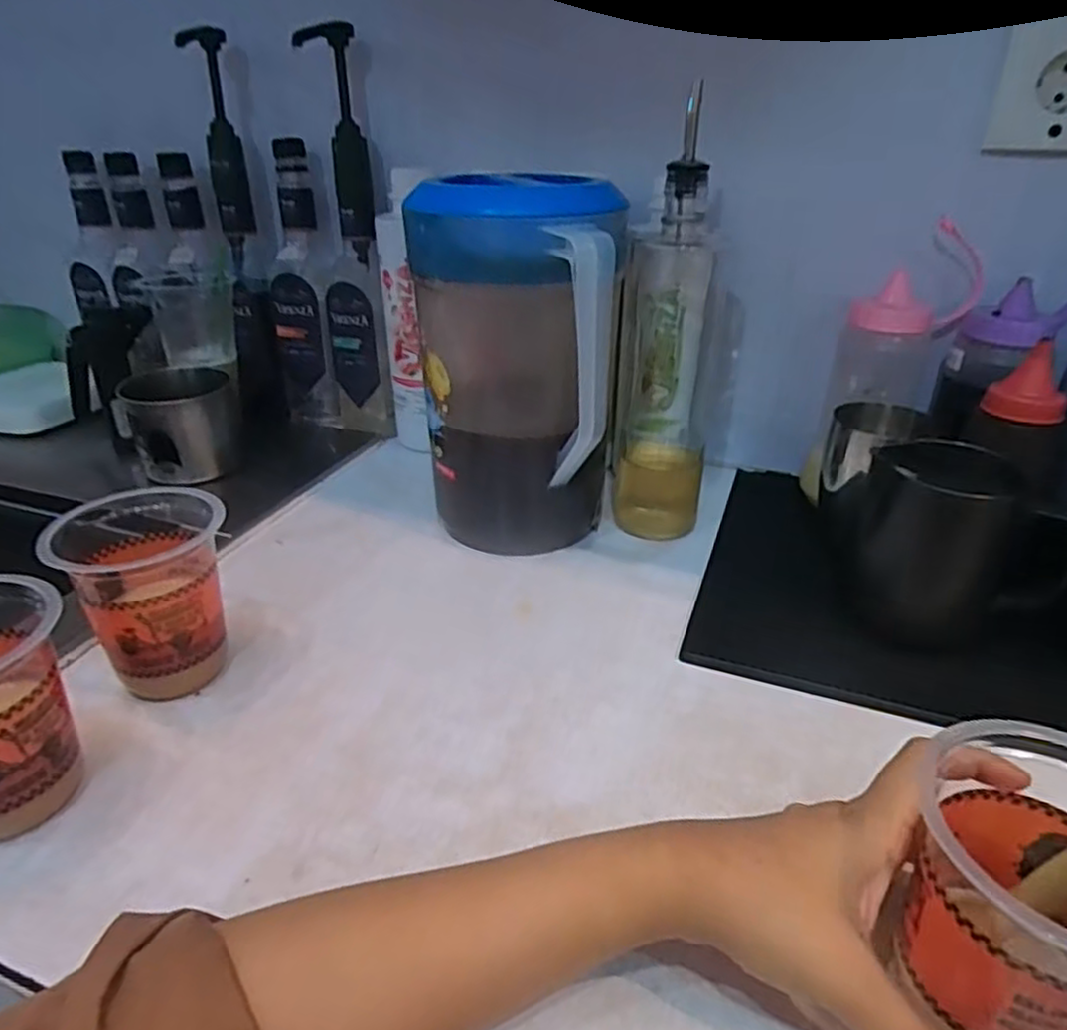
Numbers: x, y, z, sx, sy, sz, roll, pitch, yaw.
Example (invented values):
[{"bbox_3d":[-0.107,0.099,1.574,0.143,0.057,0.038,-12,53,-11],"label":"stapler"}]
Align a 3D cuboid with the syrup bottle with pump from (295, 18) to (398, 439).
[{"bbox_3d":[-0.183,-0.254,0.691,0.067,0.357,0.080,-6,31,-10],"label":"syrup bottle with pump"}]

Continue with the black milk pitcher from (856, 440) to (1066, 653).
[{"bbox_3d":[0.261,0.020,0.446,0.095,0.099,0.073,5,30,10],"label":"black milk pitcher"}]

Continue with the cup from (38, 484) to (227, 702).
[{"bbox_3d":[-0.226,0.047,0.426,0.081,0.108,0.084,0,30,0],"label":"cup"}]

